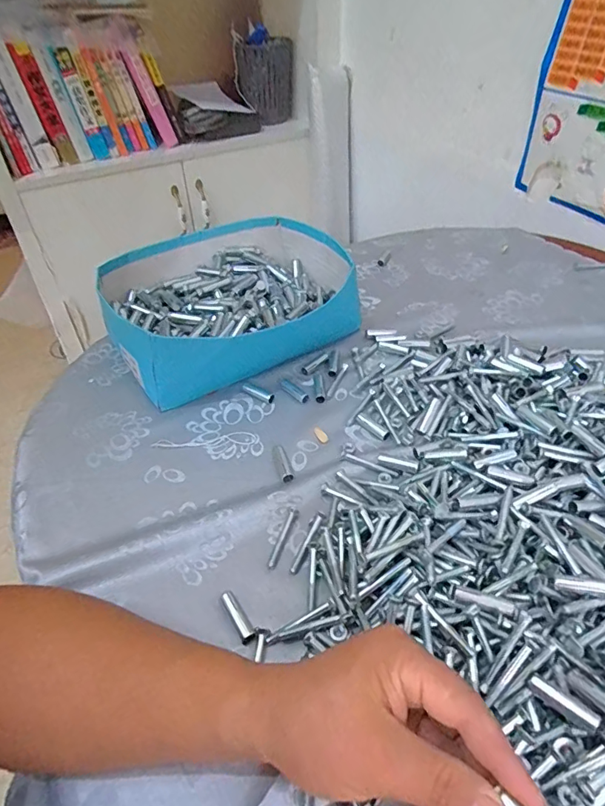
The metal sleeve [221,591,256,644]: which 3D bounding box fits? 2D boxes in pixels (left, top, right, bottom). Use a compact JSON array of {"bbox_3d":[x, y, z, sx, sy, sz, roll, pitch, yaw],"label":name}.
[{"bbox_3d":[-0.048,0.157,0.357,0.011,0.010,0.042,-24,46,-21],"label":"metal sleeve"}]

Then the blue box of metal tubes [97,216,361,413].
[{"bbox_3d":[-0.084,-0.132,0.617,0.300,0.091,0.266,-18,45,-15],"label":"blue box of metal tubes"}]

